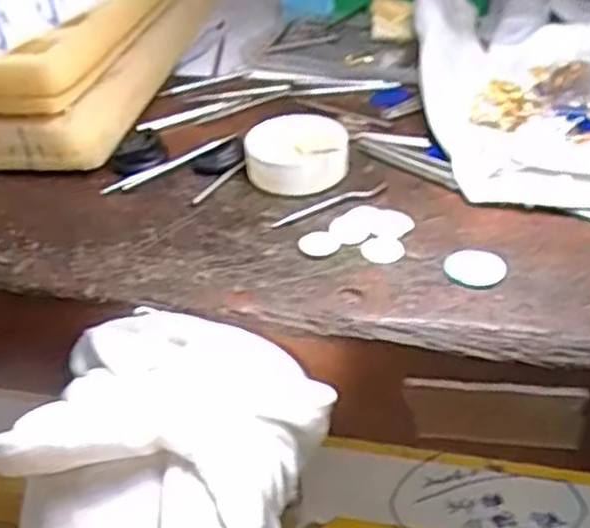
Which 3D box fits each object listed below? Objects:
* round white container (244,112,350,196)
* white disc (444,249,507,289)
[{"bbox_3d":[0.001,-0.036,0.243,0.032,0.013,0.030,-2,37,1],"label":"round white container"},{"bbox_3d":[0.048,0.000,0.203,0.016,0.004,0.016,-2,37,1],"label":"white disc"}]

